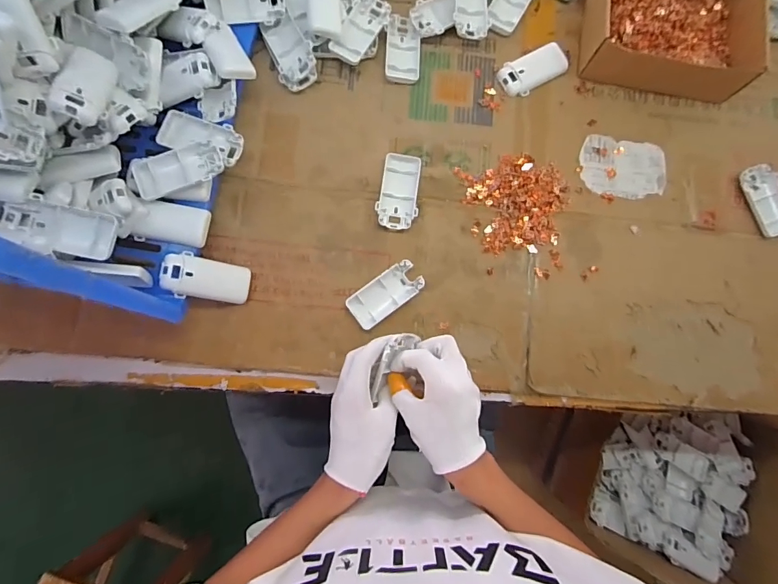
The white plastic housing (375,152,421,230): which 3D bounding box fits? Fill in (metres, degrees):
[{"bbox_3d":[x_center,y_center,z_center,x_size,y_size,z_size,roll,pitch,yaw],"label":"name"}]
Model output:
[{"bbox_3d":[0.013,-0.129,0.541,0.051,0.013,0.096,4,80,-3],"label":"white plastic housing"}]

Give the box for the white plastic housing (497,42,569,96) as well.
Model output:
[{"bbox_3d":[0.200,-0.303,0.569,0.104,0.018,0.047,-27,83,-7],"label":"white plastic housing"}]

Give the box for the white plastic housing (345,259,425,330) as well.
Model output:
[{"bbox_3d":[-0.004,0.003,0.522,0.095,0.013,0.046,-35,84,-8],"label":"white plastic housing"}]

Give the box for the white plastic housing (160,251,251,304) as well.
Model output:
[{"bbox_3d":[-0.210,-0.014,0.487,0.096,0.014,0.047,13,83,-32],"label":"white plastic housing"}]

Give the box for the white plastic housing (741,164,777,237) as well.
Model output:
[{"bbox_3d":[0.503,-0.122,0.557,0.051,0.015,0.096,-18,82,-6],"label":"white plastic housing"}]

